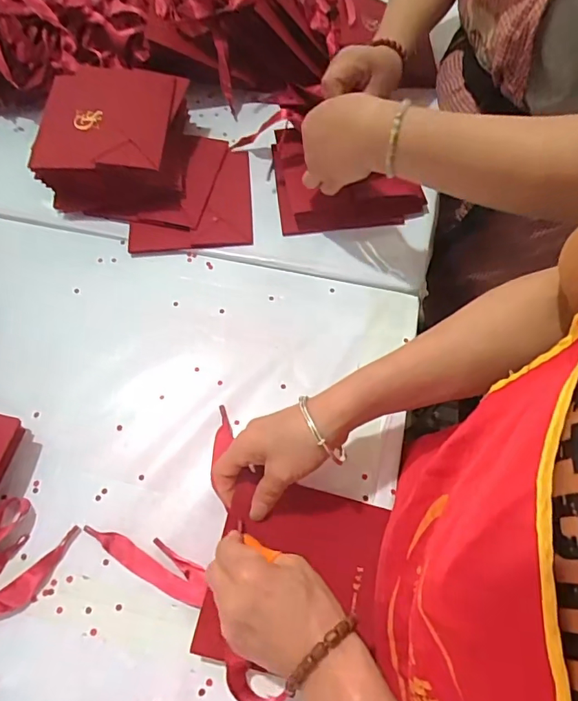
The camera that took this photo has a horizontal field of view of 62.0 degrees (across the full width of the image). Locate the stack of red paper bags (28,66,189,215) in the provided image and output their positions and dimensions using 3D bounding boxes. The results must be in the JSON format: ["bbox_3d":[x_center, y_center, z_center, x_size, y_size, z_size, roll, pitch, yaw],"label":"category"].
[{"bbox_3d":[-0.194,-0.242,0.551,0.149,0.075,0.168,2,66,2],"label":"stack of red paper bags"}]

